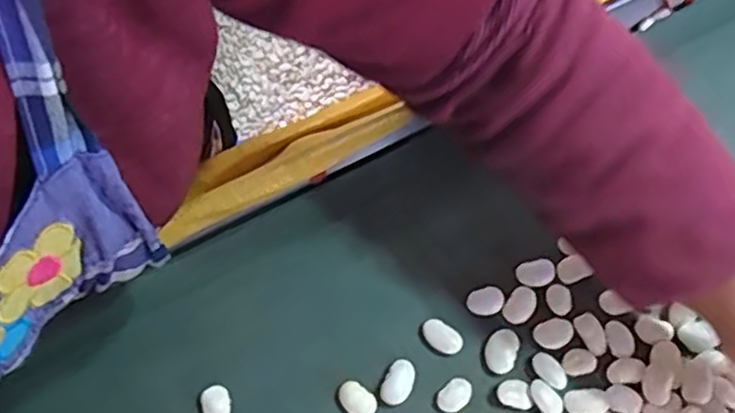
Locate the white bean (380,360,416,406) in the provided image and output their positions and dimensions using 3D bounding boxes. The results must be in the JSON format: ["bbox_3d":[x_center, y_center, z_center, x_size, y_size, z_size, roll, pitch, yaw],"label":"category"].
[{"bbox_3d":[0.018,0.103,0.396,0.017,0.004,0.026,26,70,9],"label":"white bean"}]

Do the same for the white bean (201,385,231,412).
[{"bbox_3d":[-0.087,0.113,0.389,0.015,0.004,0.021,-11,69,-6],"label":"white bean"}]

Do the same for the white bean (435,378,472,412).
[{"bbox_3d":[0.051,0.110,0.396,0.022,0.004,0.016,-35,73,-14],"label":"white bean"}]

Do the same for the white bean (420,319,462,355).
[{"bbox_3d":[0.044,0.078,0.407,0.025,0.004,0.016,31,71,11],"label":"white bean"}]

